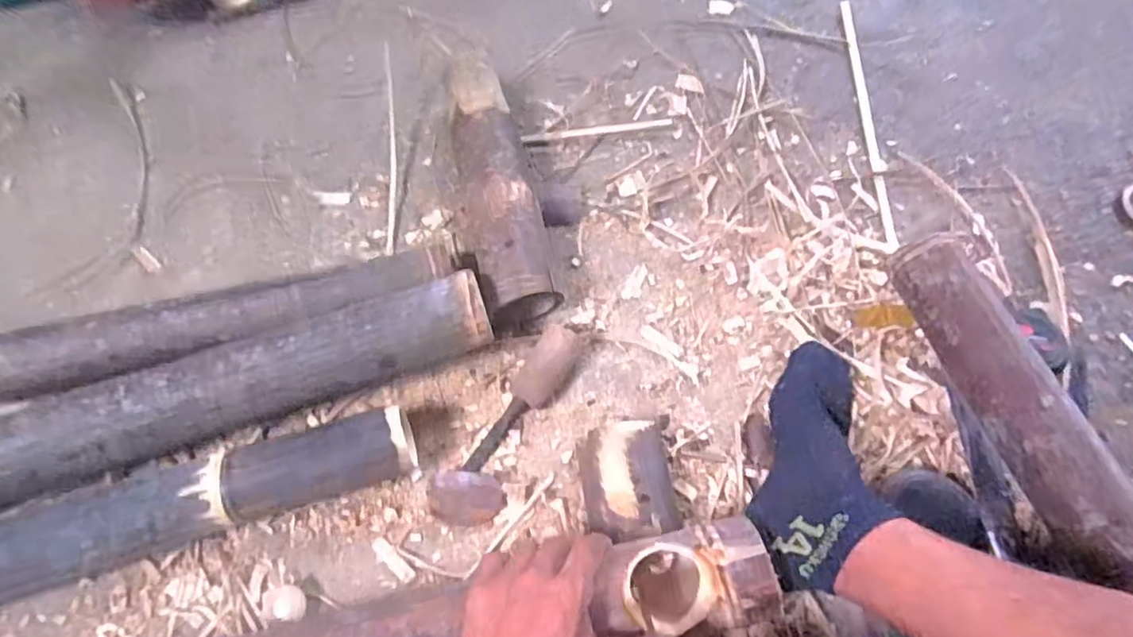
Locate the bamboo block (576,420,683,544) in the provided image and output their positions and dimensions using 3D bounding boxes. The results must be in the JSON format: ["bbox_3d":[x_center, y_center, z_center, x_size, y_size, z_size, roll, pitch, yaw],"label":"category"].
[{"bbox_3d":[0.058,0.146,0.567,0.085,0.055,0.097,-9,68,-5],"label":"bamboo block"}]

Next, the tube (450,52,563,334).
[{"bbox_3d":[-0.076,-0.144,0.679,0.084,0.075,0.324,-10,68,-5],"label":"tube"}]

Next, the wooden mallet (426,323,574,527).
[{"bbox_3d":[-0.049,0.102,0.589,0.063,0.046,0.204,34,70,12],"label":"wooden mallet"}]

